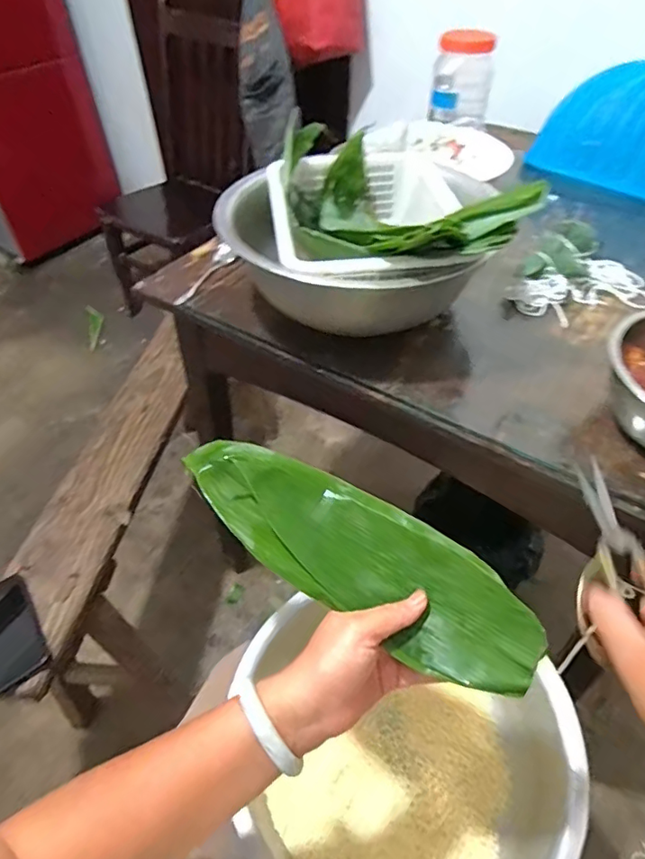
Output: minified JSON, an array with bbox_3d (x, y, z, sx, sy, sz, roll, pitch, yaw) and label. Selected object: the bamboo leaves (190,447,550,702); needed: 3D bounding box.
[{"bbox_3d":[0.019,0.095,0.419,0.319,0.046,0.095,29,83,18],"label":"bamboo leaves"}]

